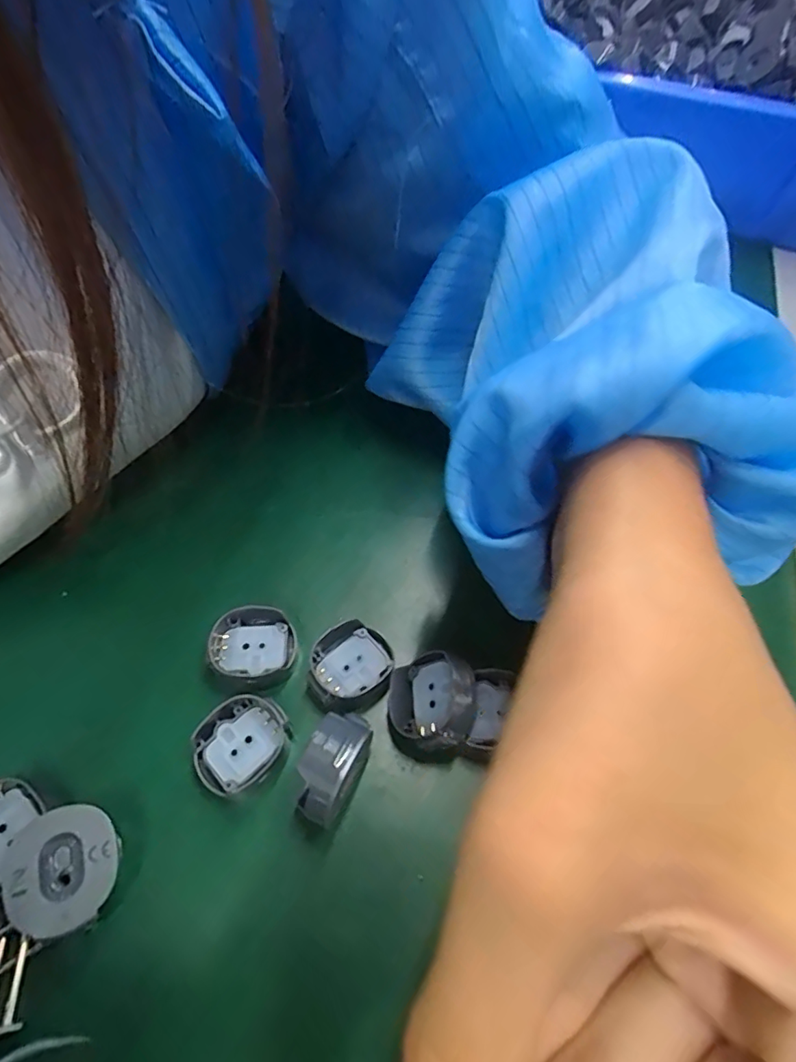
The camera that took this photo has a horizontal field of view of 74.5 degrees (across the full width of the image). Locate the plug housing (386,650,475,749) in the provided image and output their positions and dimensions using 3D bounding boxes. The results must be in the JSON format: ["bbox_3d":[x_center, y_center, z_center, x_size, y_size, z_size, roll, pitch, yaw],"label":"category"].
[{"bbox_3d":[0.011,0.053,0.165,0.028,0.010,0.028,-10,57,43],"label":"plug housing"}]

